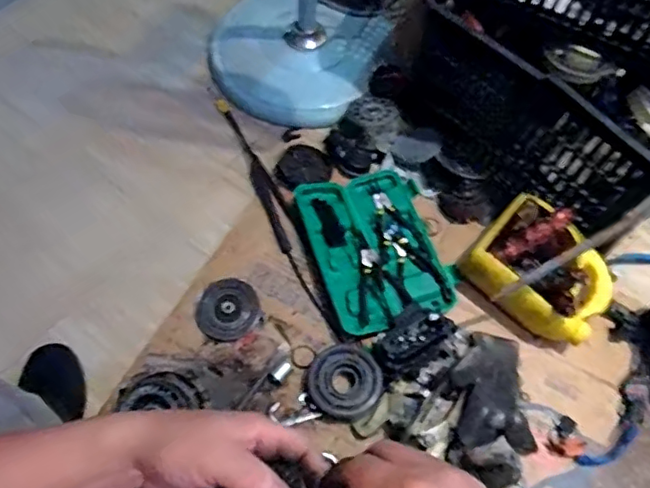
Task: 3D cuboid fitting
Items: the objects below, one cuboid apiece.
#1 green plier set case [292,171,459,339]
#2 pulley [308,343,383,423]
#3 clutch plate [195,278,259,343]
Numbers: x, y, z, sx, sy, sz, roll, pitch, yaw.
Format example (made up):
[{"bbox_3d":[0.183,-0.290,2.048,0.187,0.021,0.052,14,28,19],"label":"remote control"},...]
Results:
[{"bbox_3d":[0.088,0.001,1.008,0.211,0.035,0.293,-16,63,-12],"label":"green plier set case"},{"bbox_3d":[0.029,0.213,0.890,0.107,0.032,0.111,1,61,-2],"label":"pulley"},{"bbox_3d":[-0.160,0.105,0.963,0.099,0.014,0.115,9,53,-12],"label":"clutch plate"}]

